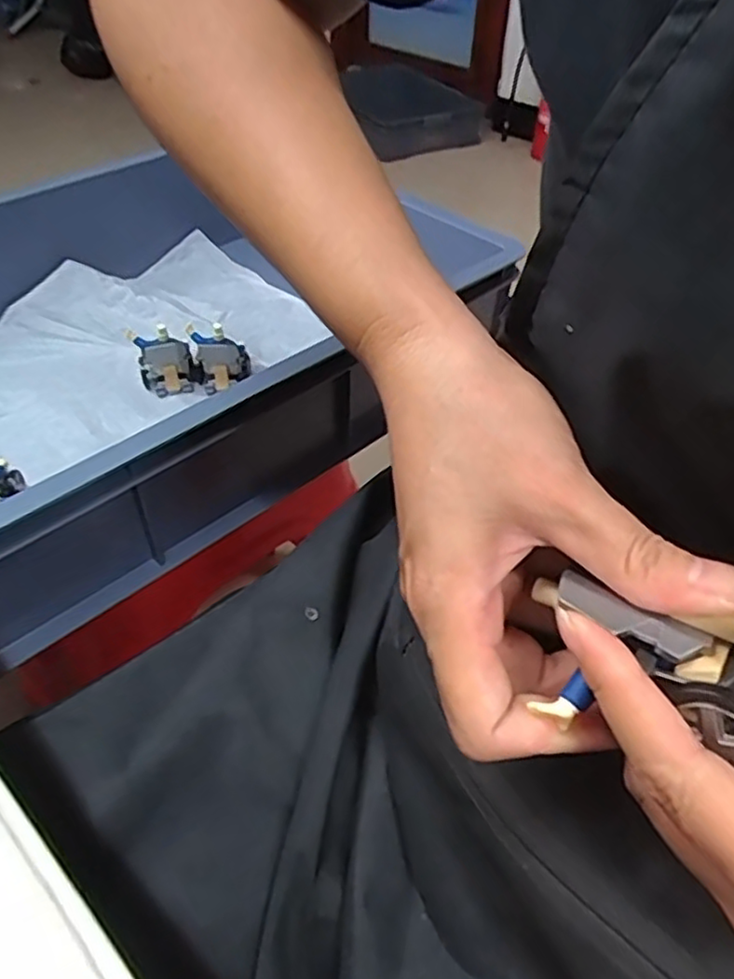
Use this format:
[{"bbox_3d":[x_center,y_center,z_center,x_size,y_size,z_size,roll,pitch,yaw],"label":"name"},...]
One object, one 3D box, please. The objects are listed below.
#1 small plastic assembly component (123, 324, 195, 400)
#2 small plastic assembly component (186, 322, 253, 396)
[{"bbox_3d":[-0.185,-0.120,0.615,0.048,0.066,0.031,-11,47,-12],"label":"small plastic assembly component"},{"bbox_3d":[-0.133,-0.119,0.622,0.051,0.061,0.027,-8,46,-9],"label":"small plastic assembly component"}]

